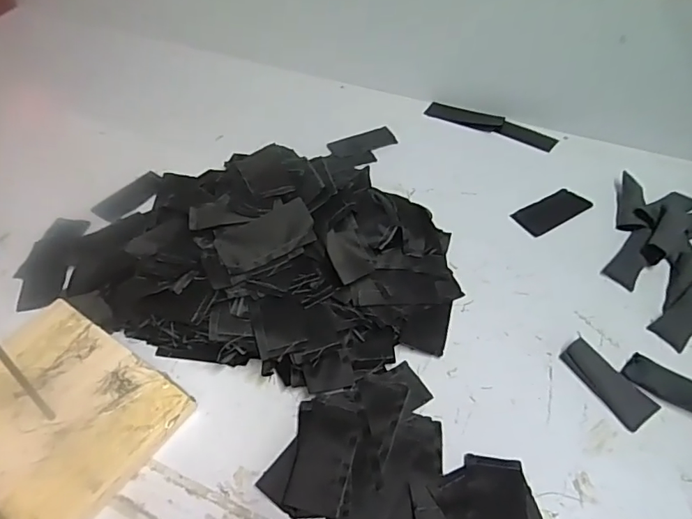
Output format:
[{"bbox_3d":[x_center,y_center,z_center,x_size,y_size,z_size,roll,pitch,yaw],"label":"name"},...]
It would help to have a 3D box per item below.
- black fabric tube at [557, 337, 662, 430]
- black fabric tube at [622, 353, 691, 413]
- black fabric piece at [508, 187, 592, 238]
[{"bbox_3d":[0.288,0.134,0.554,0.040,0.016,0.103,-25,52,-18],"label":"black fabric tube"},{"bbox_3d":[0.353,0.136,0.535,0.033,0.028,0.099,-33,55,-24],"label":"black fabric tube"},{"bbox_3d":[0.303,-0.072,0.741,0.113,0.005,0.056,-26,52,-19],"label":"black fabric piece"}]

